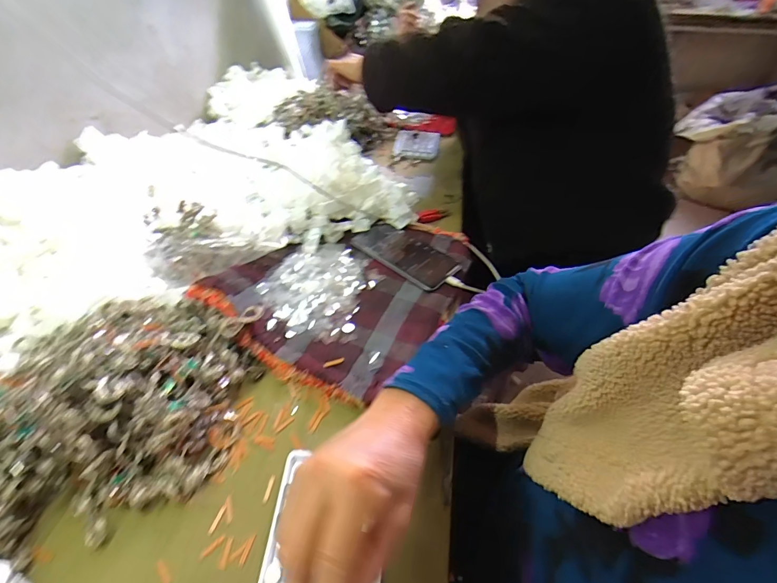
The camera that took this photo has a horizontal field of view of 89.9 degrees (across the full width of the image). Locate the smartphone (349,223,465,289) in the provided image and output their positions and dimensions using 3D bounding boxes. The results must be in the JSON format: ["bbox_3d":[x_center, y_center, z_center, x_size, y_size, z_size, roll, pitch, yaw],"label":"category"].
[{"bbox_3d":[0.024,-0.061,0.583,0.163,0.013,0.076,34,52,30],"label":"smartphone"}]

